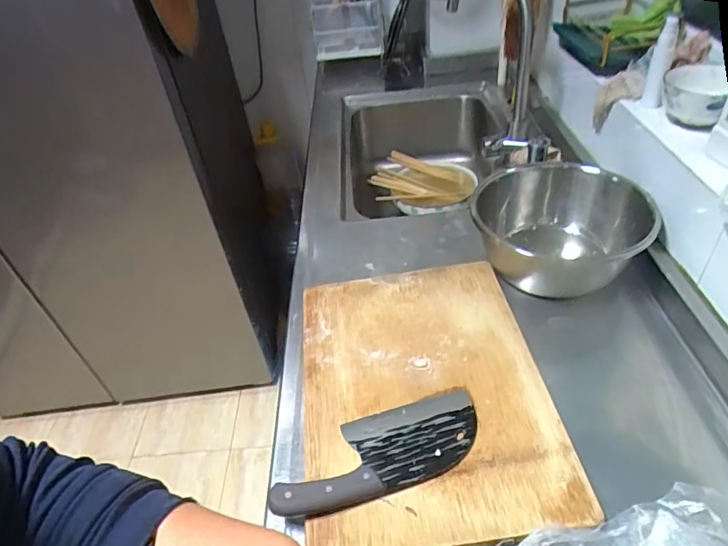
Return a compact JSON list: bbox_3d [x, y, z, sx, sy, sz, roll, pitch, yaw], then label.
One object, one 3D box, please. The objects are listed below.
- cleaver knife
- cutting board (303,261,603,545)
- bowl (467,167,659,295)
[{"bbox_3d":[0.017,0.190,0.540,0.238,0.027,0.094,-16,41,-11],"label":"cleaver knife"},{"bbox_3d":[0.070,0.131,0.622,0.288,0.018,0.395,-7,41,0],"label":"cutting board"},{"bbox_3d":[0.298,-0.070,0.778,0.235,0.134,0.235,-4,41,3],"label":"bowl"}]

